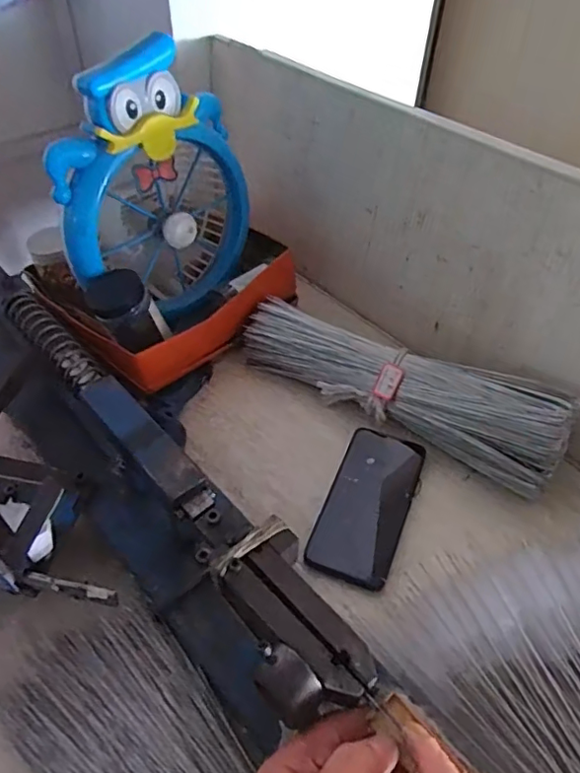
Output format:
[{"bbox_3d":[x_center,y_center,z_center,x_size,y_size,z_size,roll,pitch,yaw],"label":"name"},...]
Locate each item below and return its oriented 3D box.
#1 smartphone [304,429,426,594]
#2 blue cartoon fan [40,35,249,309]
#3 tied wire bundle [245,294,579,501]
[{"bbox_3d":[0.078,0.111,0.553,0.078,0.017,0.164,18,51,14],"label":"smartphone"},{"bbox_3d":[-0.148,-0.212,0.626,0.094,0.273,0.220,29,54,22],"label":"blue cartoon fan"},{"bbox_3d":[0.108,-0.010,0.600,0.357,0.074,0.080,27,53,21],"label":"tied wire bundle"}]

